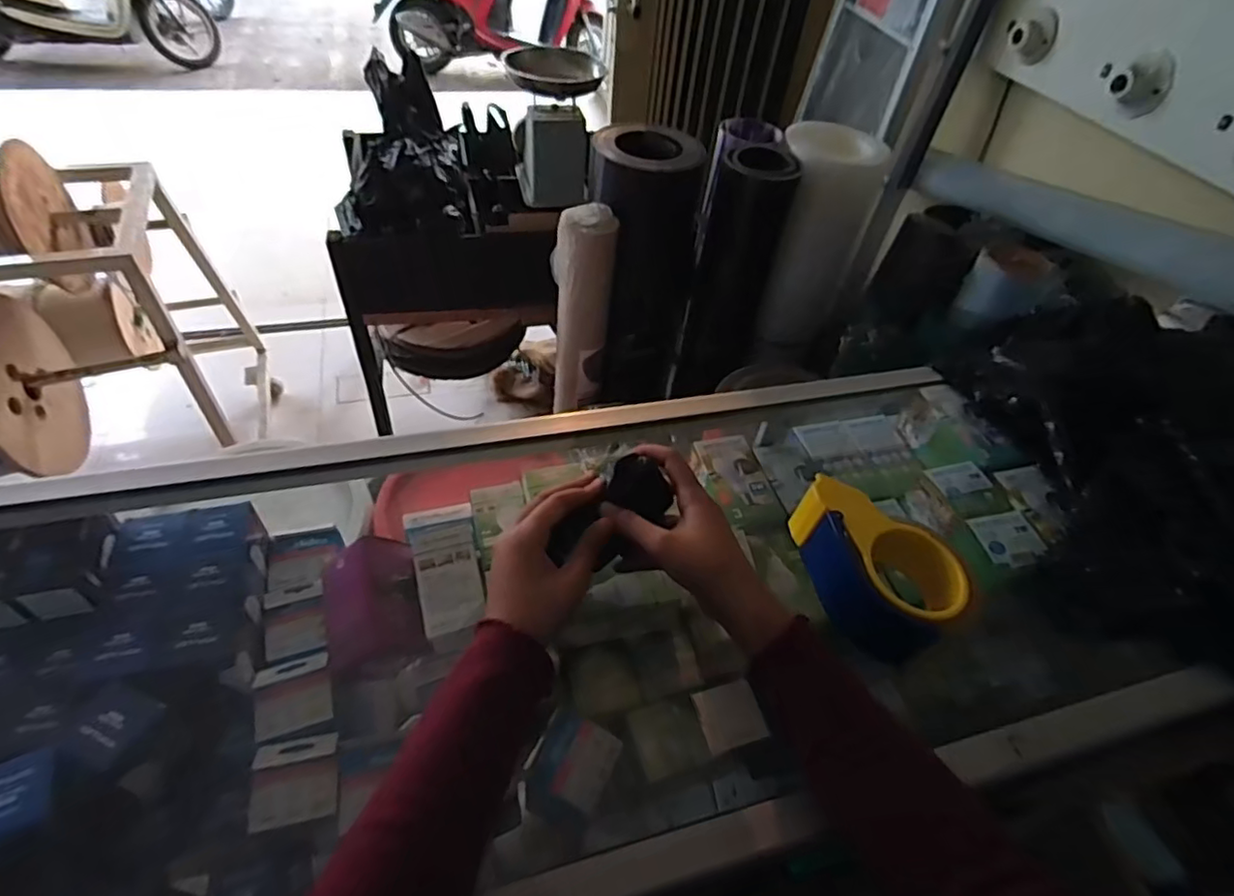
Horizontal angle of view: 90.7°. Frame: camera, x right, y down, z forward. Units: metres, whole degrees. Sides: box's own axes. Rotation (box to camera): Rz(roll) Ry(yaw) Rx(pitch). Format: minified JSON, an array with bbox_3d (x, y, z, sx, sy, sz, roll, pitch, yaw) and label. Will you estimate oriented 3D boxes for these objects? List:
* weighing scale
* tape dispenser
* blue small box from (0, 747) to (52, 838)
[{"bbox_3d":[-0.169,-0.861,1.640,0.226,0.336,0.229,0,48,-7],"label":"weighing scale"},{"bbox_3d":[0.208,0.090,0.483,0.087,0.058,0.137,-18,53,-21],"label":"tape dispenser"},{"bbox_3d":[-0.411,0.237,0.413,0.046,0.016,0.046,-21,54,-23],"label":"blue small box"}]

